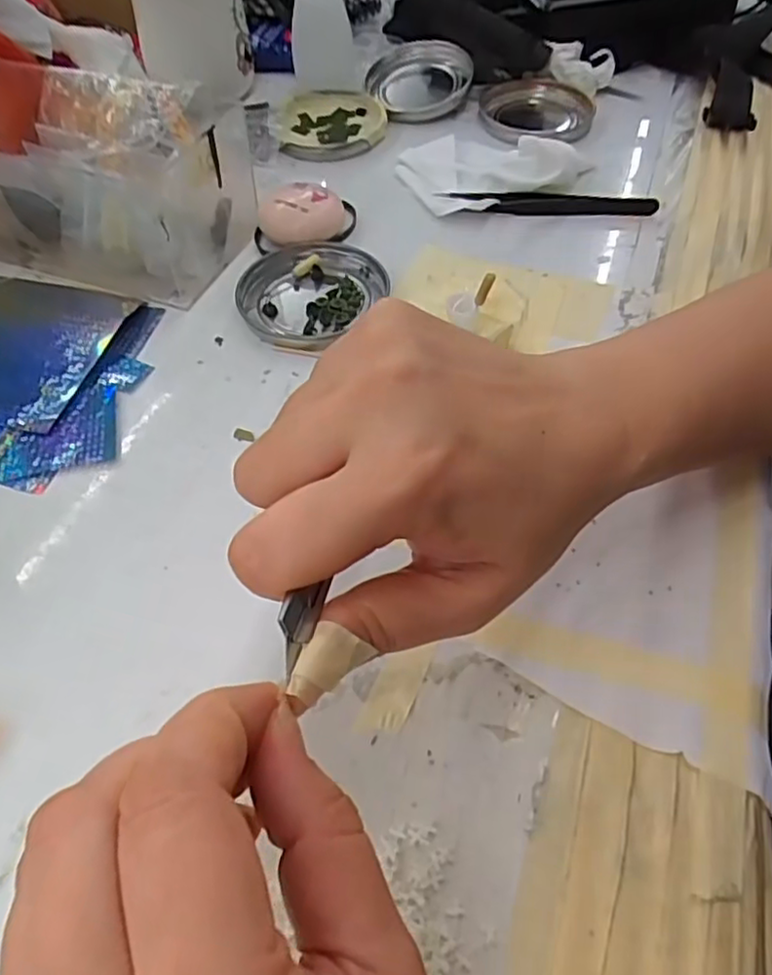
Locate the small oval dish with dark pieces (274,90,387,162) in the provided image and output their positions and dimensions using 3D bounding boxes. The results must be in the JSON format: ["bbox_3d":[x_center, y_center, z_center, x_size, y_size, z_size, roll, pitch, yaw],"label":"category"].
[{"bbox_3d":[-0.037,-0.252,0.462,0.072,0.010,0.079,6,54,6],"label":"small oval dish with dark pieces"}]

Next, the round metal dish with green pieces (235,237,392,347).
[{"bbox_3d":[-0.041,-0.103,0.356,0.075,0.009,0.076,-1,54,1],"label":"round metal dish with green pieces"}]

